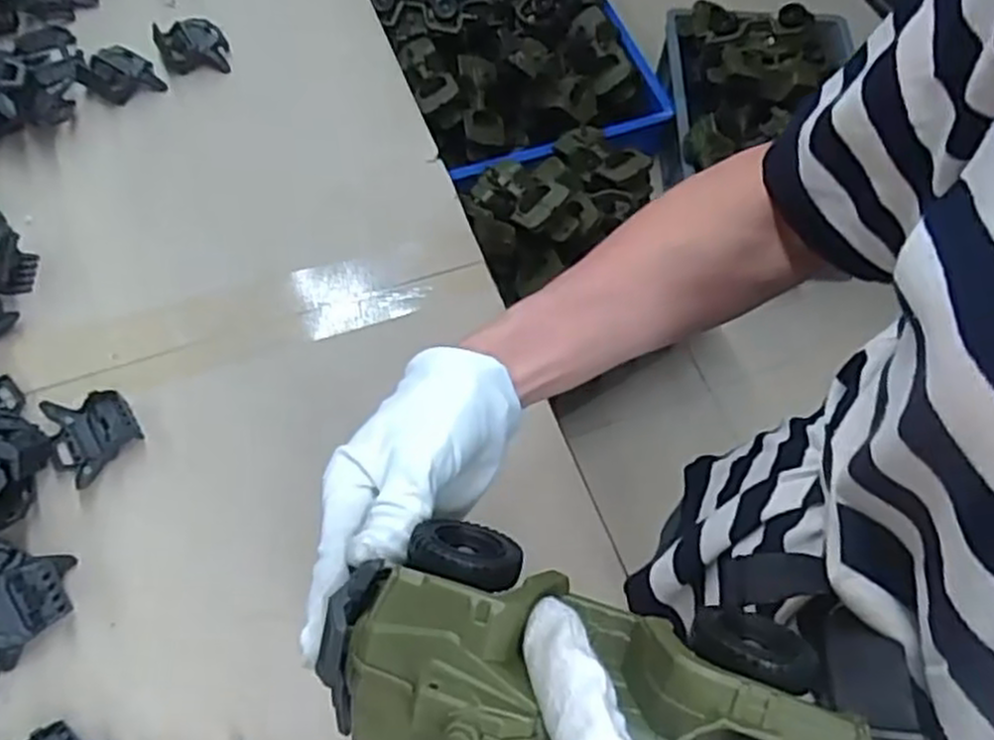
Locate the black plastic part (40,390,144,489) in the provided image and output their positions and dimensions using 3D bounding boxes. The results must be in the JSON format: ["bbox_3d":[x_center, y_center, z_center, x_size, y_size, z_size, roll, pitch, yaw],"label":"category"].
[{"bbox_3d":[-0.270,0.041,0.526,0.054,0.015,0.062,-32,70,-17],"label":"black plastic part"}]

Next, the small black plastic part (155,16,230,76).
[{"bbox_3d":[-0.263,-0.280,0.684,0.057,0.023,0.043,-10,65,-8],"label":"small black plastic part"}]

